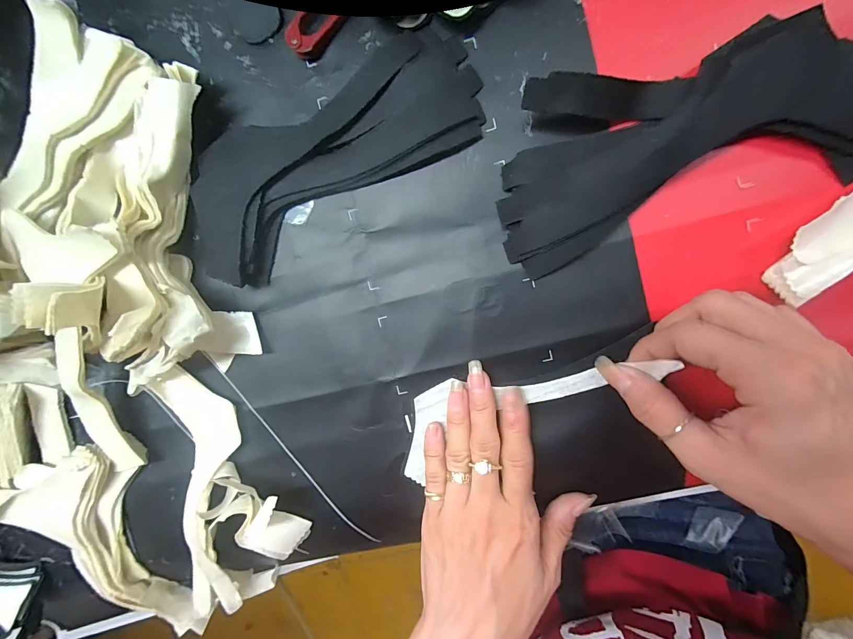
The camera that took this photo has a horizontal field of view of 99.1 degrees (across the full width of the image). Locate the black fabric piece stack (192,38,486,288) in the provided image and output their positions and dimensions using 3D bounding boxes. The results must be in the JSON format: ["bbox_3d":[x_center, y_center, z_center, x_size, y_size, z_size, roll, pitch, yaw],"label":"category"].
[{"bbox_3d":[-0.062,-0.094,0.222,0.200,0.016,0.081,-24,93,10],"label":"black fabric piece stack"}]

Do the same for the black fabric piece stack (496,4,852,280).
[{"bbox_3d":[0.133,-0.092,0.191,0.191,0.026,0.089,-14,94,9],"label":"black fabric piece stack"}]

